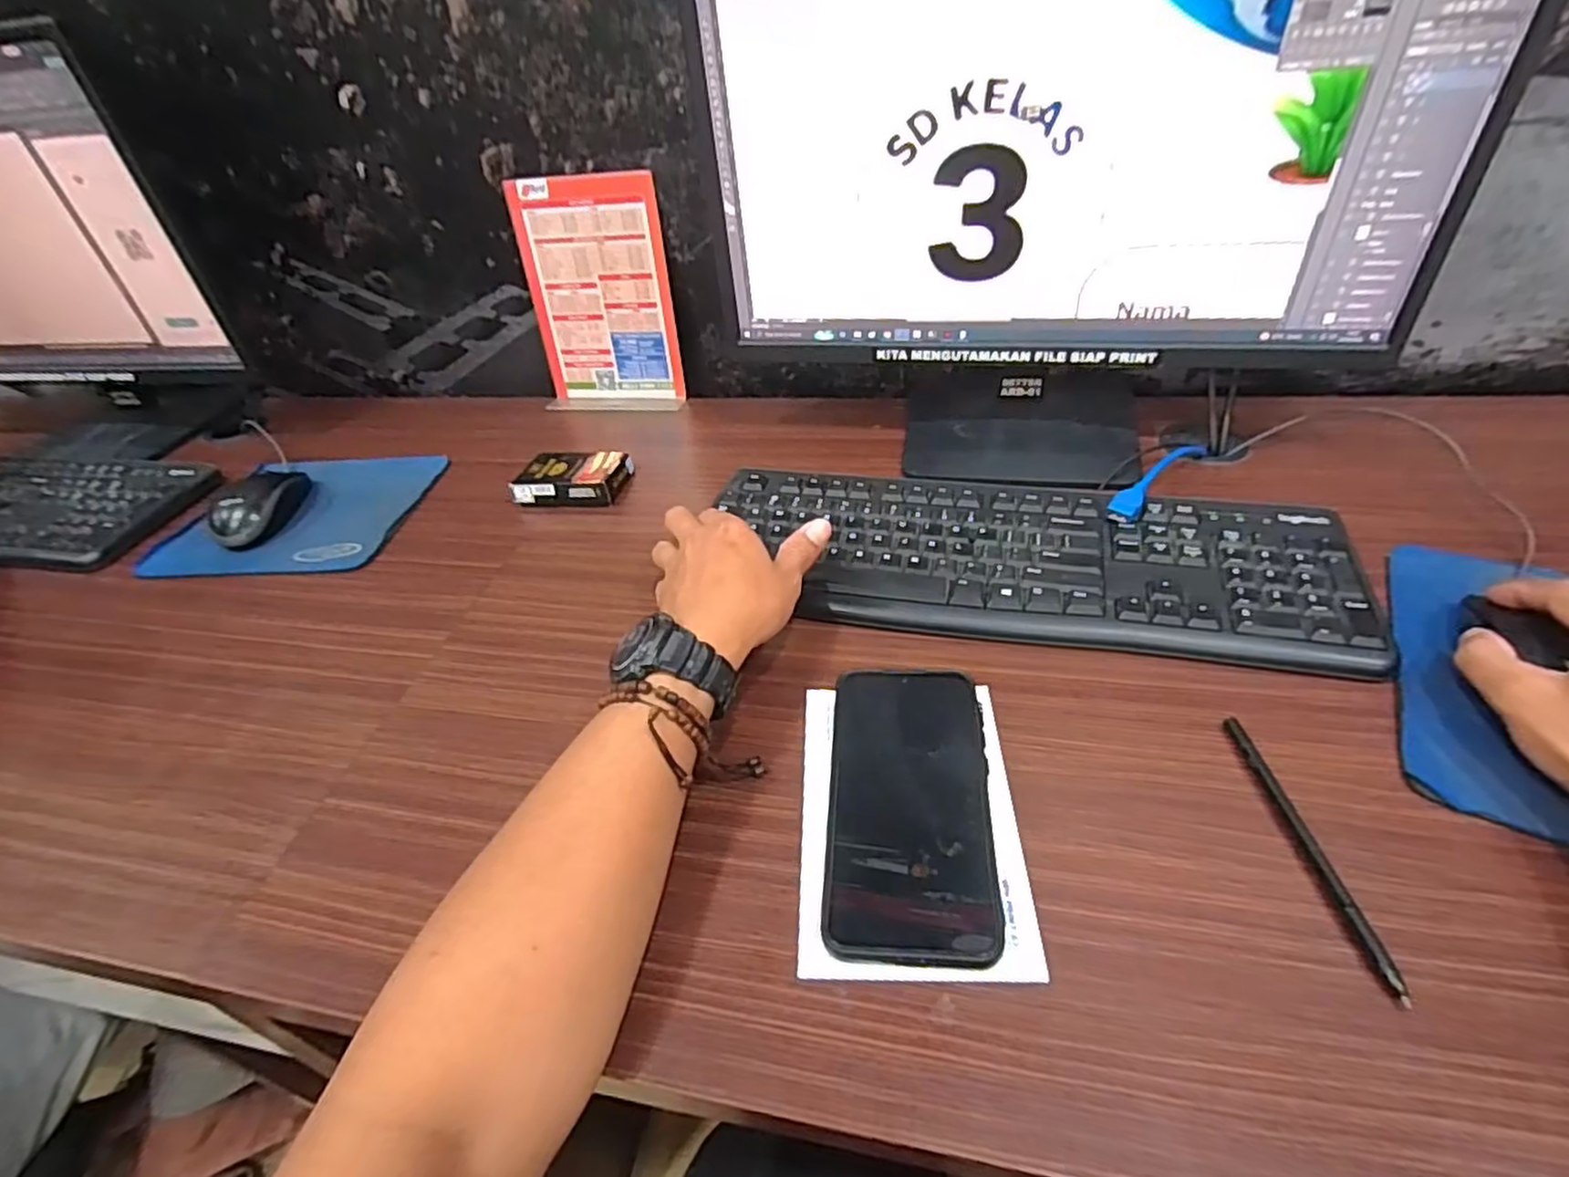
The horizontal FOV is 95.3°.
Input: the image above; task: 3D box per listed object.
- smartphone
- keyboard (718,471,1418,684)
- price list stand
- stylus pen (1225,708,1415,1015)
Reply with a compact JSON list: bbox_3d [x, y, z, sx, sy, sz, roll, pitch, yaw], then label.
[{"bbox_3d":[0.064,0.106,0.368,0.080,0.018,0.160,0,42,8],"label":"smartphone"},{"bbox_3d":[0.151,-0.022,0.497,0.417,0.021,0.158,10,44,19],"label":"keyboard"},{"bbox_3d":[-0.186,-0.286,0.715,0.150,0.207,0.046,3,42,11],"label":"price list stand"},{"bbox_3d":[0.242,0.117,0.333,0.006,0.009,0.139,-5,41,2],"label":"stylus pen"}]

